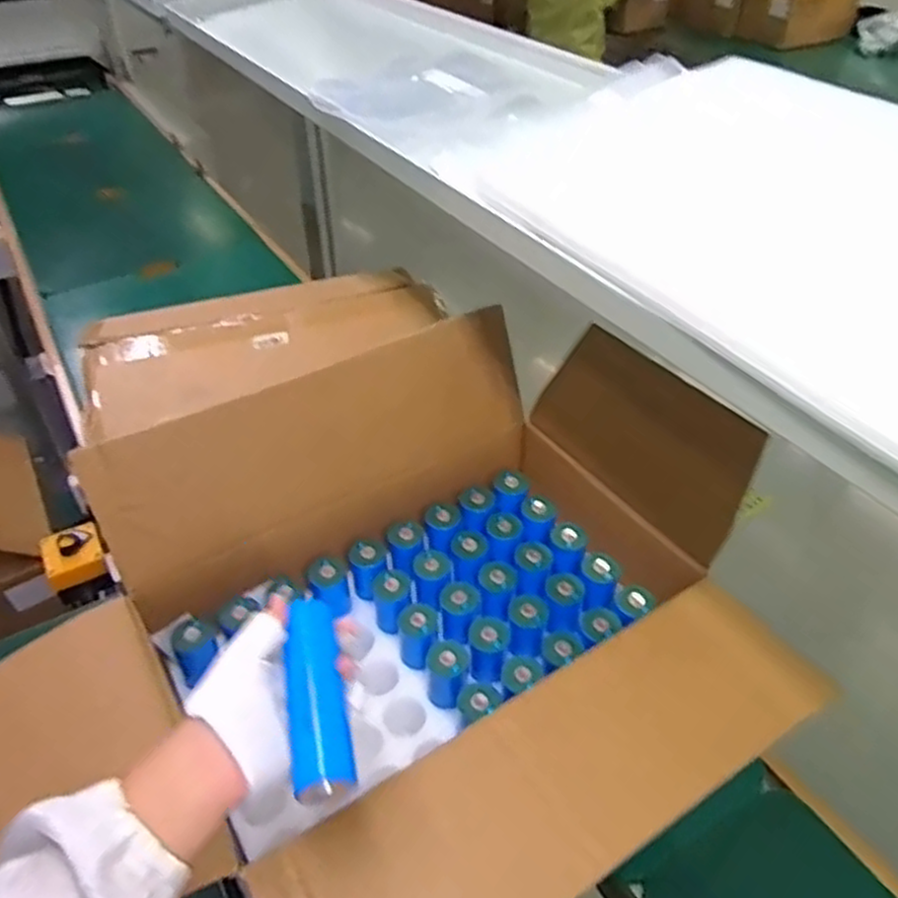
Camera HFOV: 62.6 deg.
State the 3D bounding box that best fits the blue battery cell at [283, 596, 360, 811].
[{"bbox_3d":[-0.090,0.167,0.508,0.038,0.035,0.141,-8,49,-9],"label":"blue battery cell"}]

